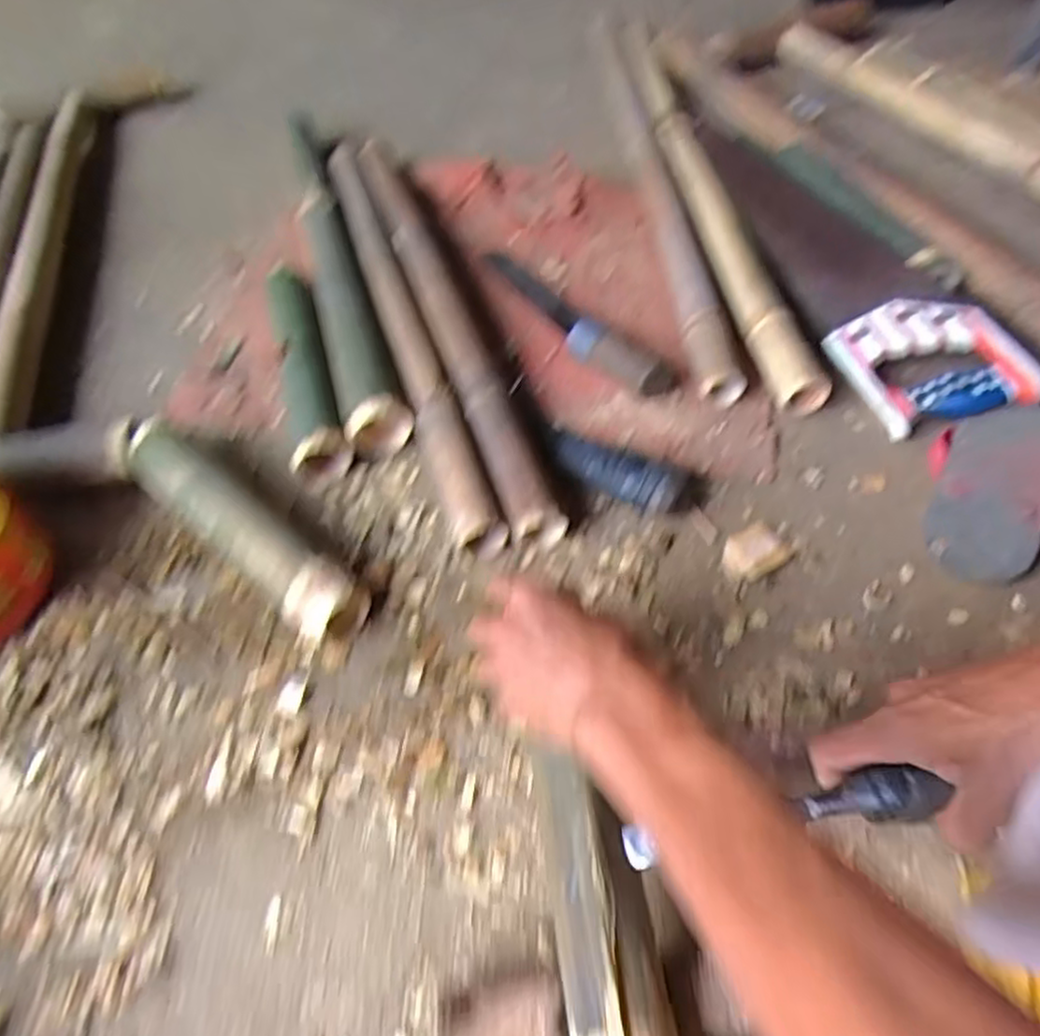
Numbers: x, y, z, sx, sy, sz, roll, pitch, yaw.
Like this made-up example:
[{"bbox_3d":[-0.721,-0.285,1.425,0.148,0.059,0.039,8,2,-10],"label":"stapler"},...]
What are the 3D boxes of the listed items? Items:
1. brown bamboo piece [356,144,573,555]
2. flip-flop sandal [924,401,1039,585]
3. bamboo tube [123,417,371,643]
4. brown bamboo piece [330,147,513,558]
[{"bbox_3d":[-0.092,-0.245,0.754,0.046,0.055,0.680,-18,55,-9],"label":"brown bamboo piece"},{"bbox_3d":[0.396,-0.038,0.576,0.217,0.053,0.104,-40,61,-22],"label":"flip-flop sandal"},{"bbox_3d":[-0.233,0.008,0.588,0.284,0.059,0.055,34,60,25],"label":"bamboo tube"},{"bbox_3d":[-0.133,-0.228,0.757,0.047,0.049,0.651,-15,53,-10],"label":"brown bamboo piece"}]

